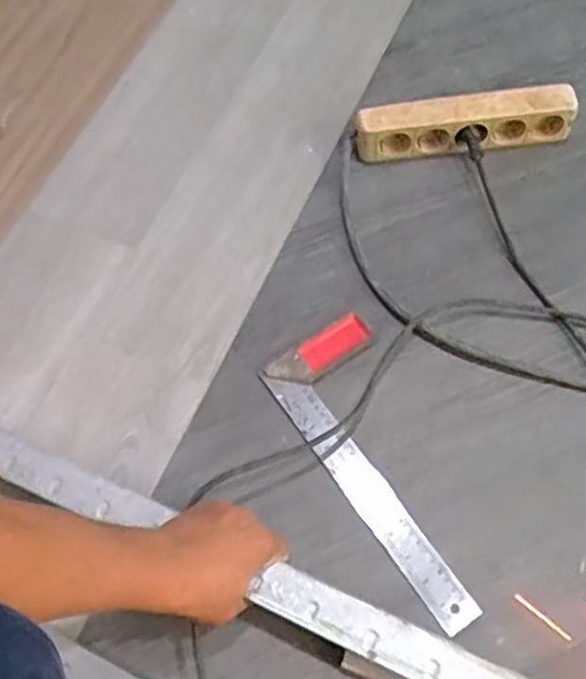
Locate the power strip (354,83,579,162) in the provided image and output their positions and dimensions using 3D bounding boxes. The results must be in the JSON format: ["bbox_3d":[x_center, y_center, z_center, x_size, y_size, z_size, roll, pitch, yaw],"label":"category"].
[{"bbox_3d":[0.199,-0.252,0.841,0.245,0.058,0.046,-7,64,-1],"label":"power strip"}]

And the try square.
[{"bbox_3d":[0.097,0.117,0.700,0.117,0.009,0.307,-31,67,-12],"label":"try square"}]

